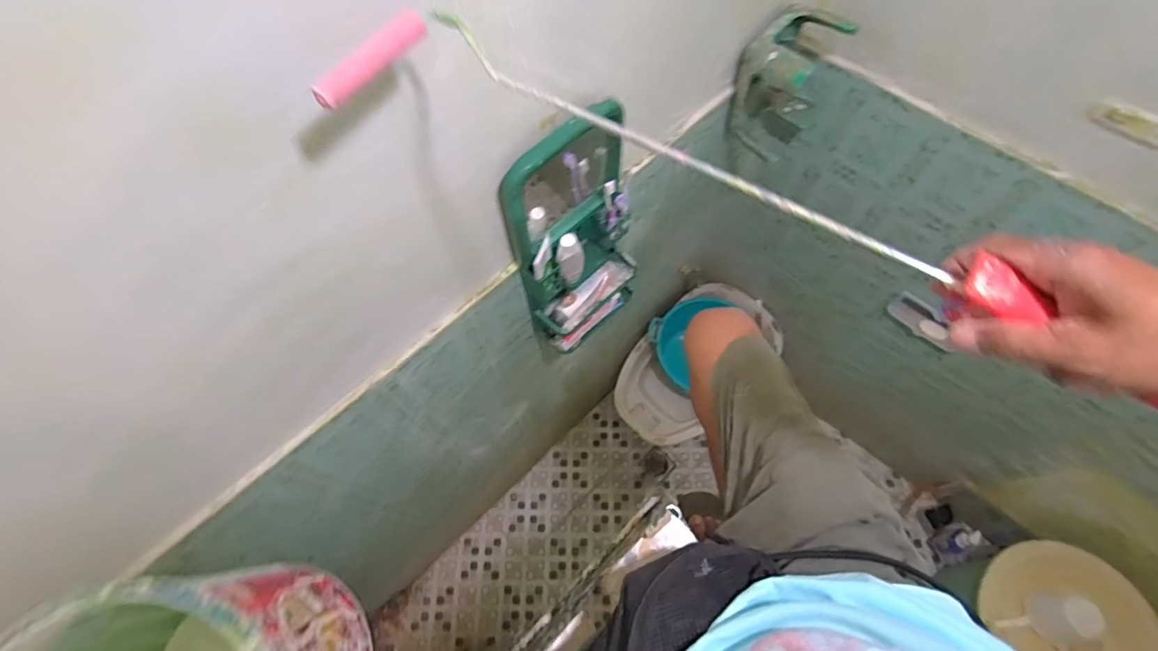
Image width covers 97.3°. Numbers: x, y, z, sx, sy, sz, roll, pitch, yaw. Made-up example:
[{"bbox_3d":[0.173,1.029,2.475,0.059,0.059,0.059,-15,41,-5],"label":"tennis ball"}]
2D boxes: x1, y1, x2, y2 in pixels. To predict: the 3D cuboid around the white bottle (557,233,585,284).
[{"bbox_3d":[-0.014,-0.124,0.961,0.050,0.123,0.033,-3,65,-1],"label":"white bottle"}]

